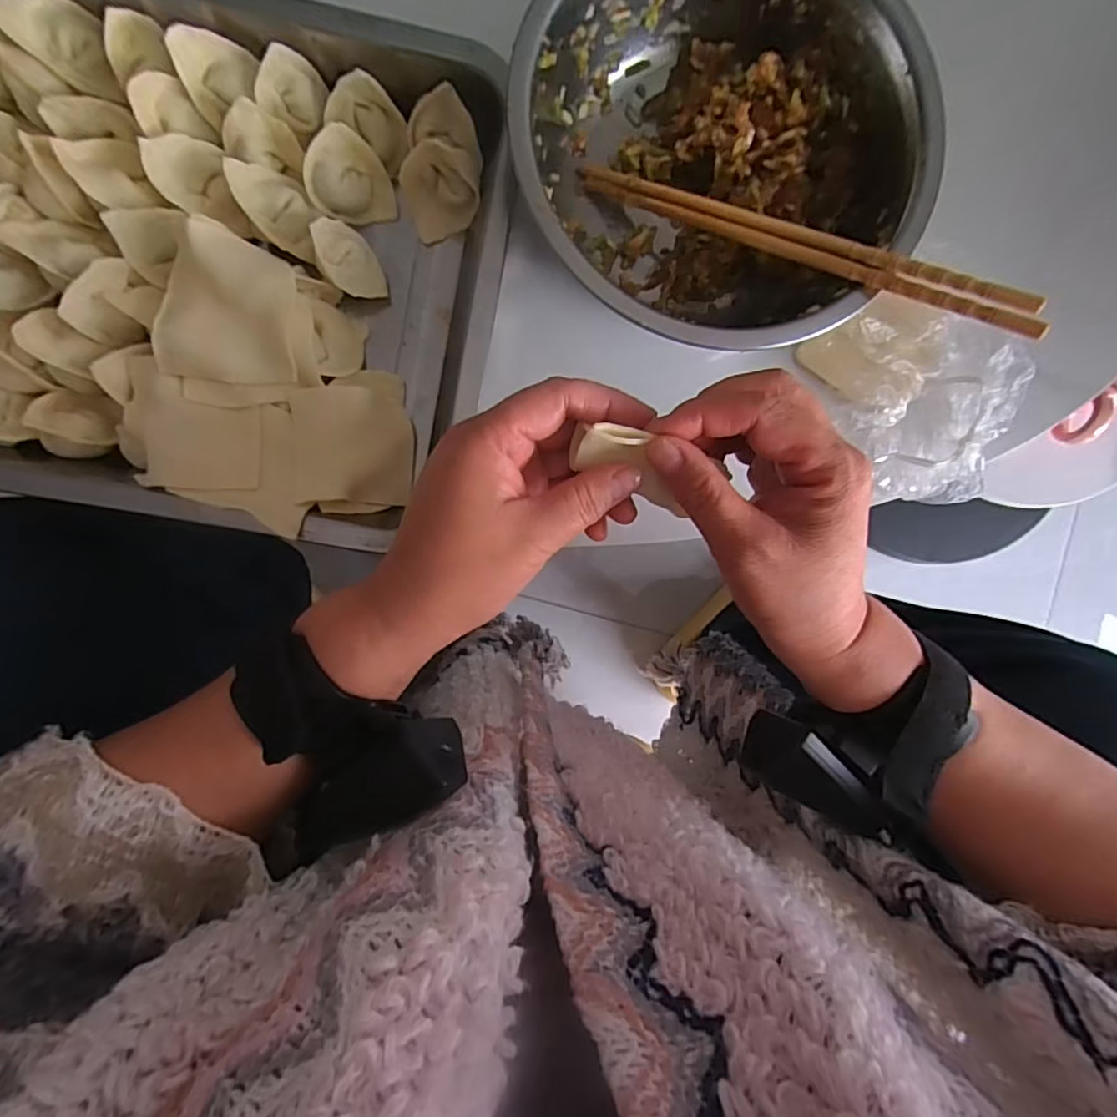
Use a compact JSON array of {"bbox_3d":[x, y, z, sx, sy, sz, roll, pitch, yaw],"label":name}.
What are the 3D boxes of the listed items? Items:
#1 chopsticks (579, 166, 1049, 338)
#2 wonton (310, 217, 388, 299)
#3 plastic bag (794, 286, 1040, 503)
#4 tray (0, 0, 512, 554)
[{"bbox_3d":[0.111,-0.160,0.291,0.235,0.011,0.018,31,89,20],"label":"chopsticks"},{"bbox_3d":[-0.110,-0.156,0.308,0.027,0.028,0.037,-27,94,-4],"label":"wonton"},{"bbox_3d":[0.208,-0.092,0.330,0.091,0.033,0.116,-30,95,-4],"label":"plastic bag"},{"bbox_3d":[-0.207,-0.158,0.293,0.344,0.043,0.264,9,91,-6],"label":"tray"}]

